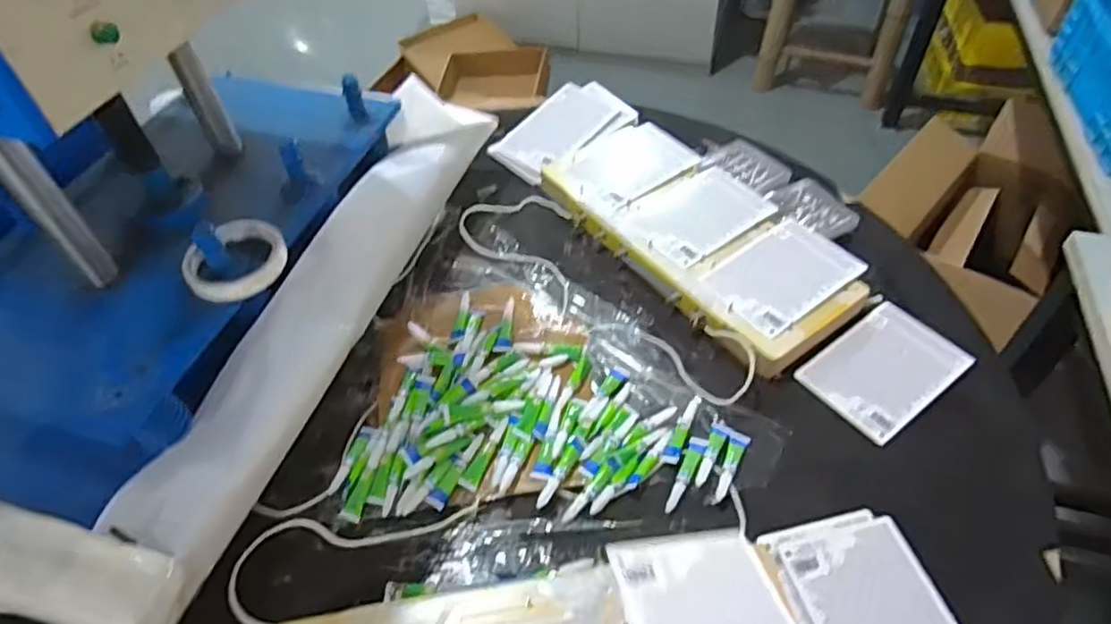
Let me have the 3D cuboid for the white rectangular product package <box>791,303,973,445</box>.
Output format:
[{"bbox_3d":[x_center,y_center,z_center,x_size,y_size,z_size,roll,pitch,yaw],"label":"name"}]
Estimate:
[{"bbox_3d":[0.368,0.062,0.750,0.171,0.010,0.116,-31,54,-23],"label":"white rectangular product package"}]

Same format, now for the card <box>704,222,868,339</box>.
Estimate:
[{"bbox_3d":[0.267,-0.043,0.786,0.164,0.014,0.110,-32,55,-23],"label":"card"}]

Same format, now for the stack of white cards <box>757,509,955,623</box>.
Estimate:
[{"bbox_3d":[0.275,0.258,0.572,0.117,0.014,0.181,-11,49,-7],"label":"stack of white cards"}]

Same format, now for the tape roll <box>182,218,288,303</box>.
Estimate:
[{"bbox_3d":[-0.308,-0.053,0.645,0.091,0.030,0.091,-1,49,1],"label":"tape roll"}]

